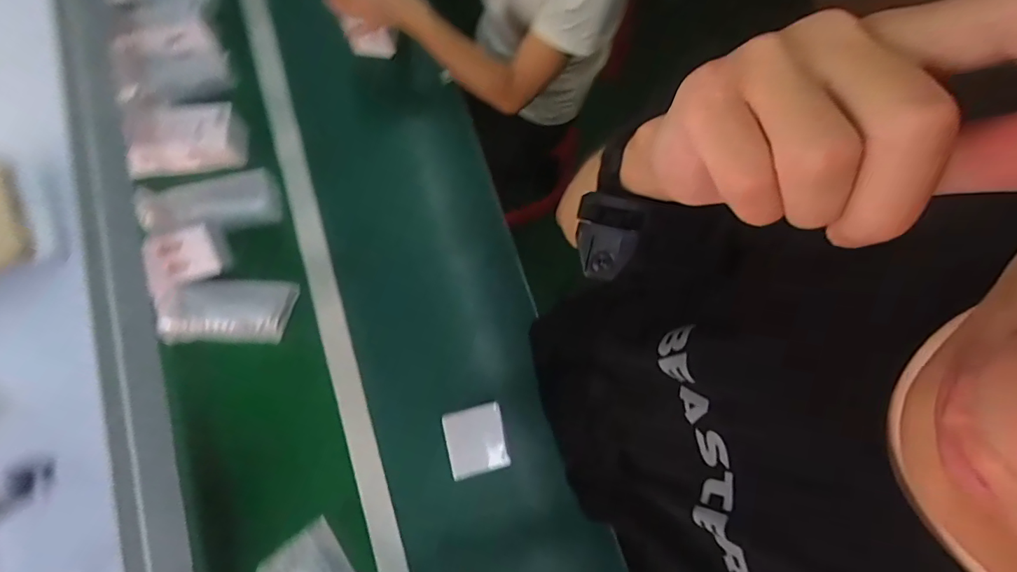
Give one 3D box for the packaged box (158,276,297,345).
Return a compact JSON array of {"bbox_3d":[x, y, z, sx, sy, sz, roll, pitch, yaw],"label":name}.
[{"bbox_3d":[-0.421,0.036,0.734,0.180,0.038,0.093,2,79,-16],"label":"packaged box"}]

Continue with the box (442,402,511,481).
[{"bbox_3d":[-0.039,0.186,0.583,0.071,0.017,0.076,-13,75,-5],"label":"box"}]

